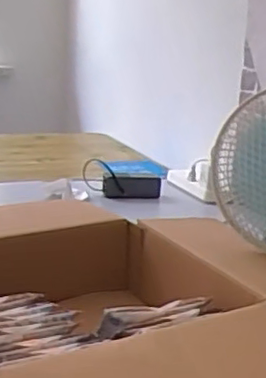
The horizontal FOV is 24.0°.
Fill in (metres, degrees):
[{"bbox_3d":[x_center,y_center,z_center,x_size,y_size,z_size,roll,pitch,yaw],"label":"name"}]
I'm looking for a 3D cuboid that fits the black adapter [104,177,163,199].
[{"bbox_3d":[-0.002,-0.002,1.448,0.131,0.051,0.028,-3,-2,-12],"label":"black adapter"}]

